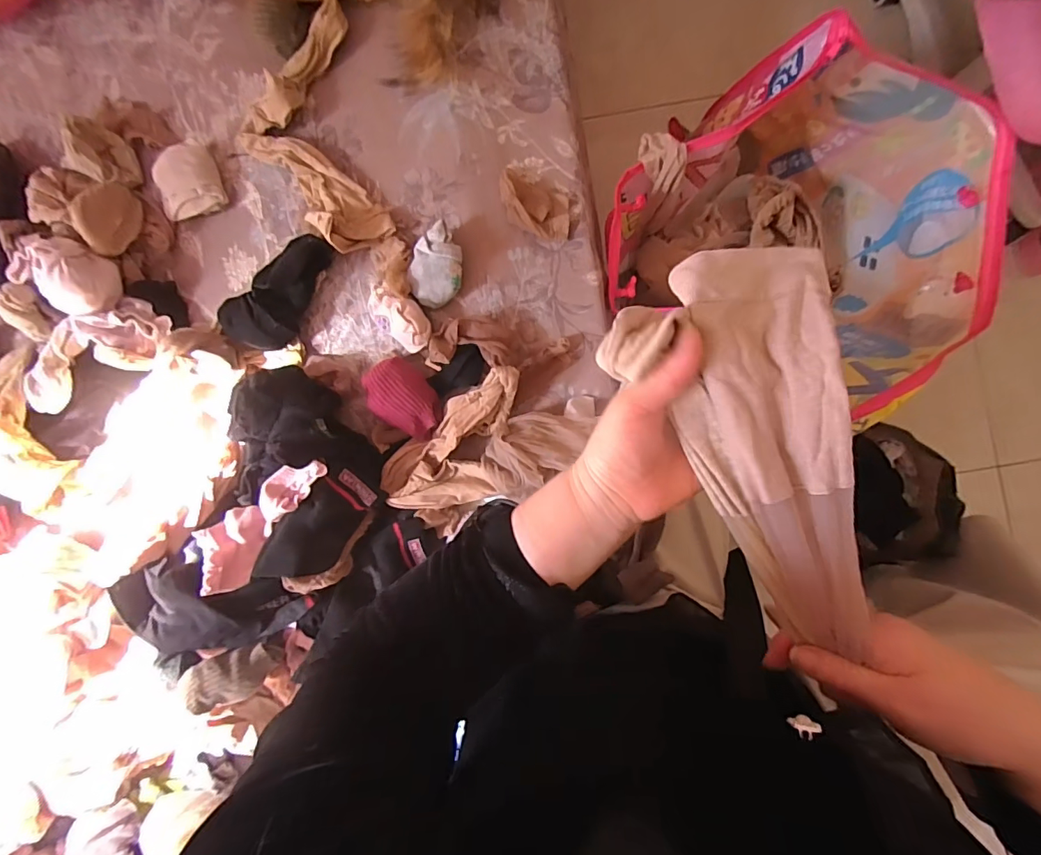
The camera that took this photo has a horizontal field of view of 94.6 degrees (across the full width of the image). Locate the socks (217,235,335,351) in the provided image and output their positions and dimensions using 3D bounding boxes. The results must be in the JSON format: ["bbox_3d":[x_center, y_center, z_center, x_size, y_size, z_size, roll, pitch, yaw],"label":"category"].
[{"bbox_3d":[-0.257,-0.147,0.523,0.065,0.051,0.138,35,90,2],"label":"socks"}]

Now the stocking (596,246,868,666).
[{"bbox_3d":[0.136,0.021,0.261,0.116,0.038,0.231,-21,97,1],"label":"stocking"}]

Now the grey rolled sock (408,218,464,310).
[{"bbox_3d":[-0.089,-0.177,0.520,0.056,0.047,0.085,2,89,1],"label":"grey rolled sock"}]

